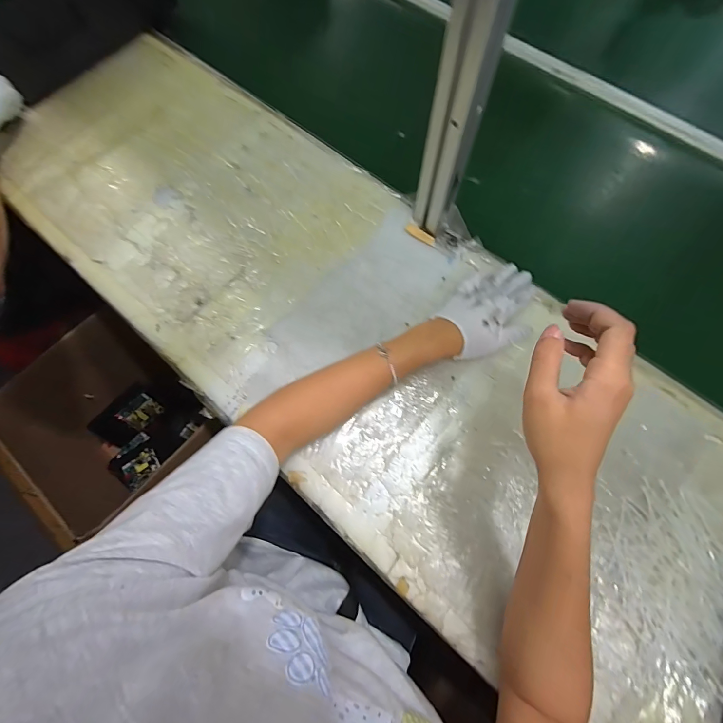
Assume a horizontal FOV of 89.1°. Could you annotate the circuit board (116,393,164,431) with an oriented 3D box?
[{"bbox_3d":[-0.708,0.163,1.181,0.104,0.012,0.086,-48,115,-20],"label":"circuit board"}]

